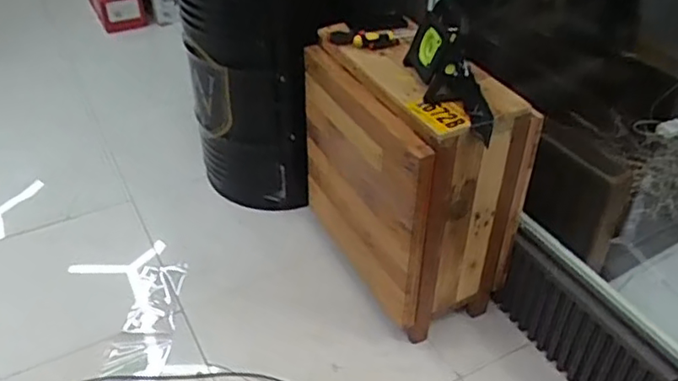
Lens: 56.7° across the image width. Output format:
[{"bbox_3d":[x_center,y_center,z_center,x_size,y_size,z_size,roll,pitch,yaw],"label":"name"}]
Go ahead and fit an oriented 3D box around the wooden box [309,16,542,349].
[{"bbox_3d":[0.191,-0.065,1.816,0.367,0.678,0.625,-17,41,-21],"label":"wooden box"}]

